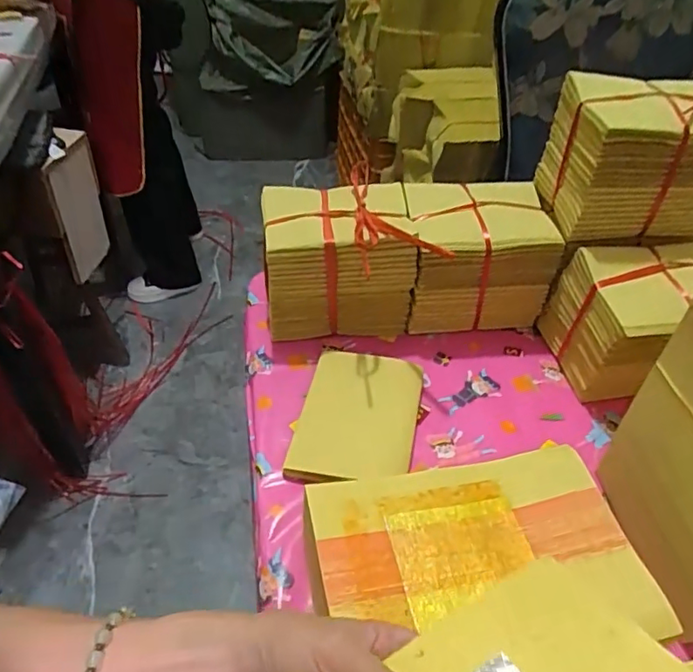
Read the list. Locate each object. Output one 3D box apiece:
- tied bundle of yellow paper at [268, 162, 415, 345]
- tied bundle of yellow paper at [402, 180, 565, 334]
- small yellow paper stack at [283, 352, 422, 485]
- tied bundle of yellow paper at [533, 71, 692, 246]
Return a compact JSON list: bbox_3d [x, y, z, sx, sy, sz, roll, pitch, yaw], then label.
[{"bbox_3d":[-0.012,-0.086,0.673,0.160,0.148,0.124,-5,45,-8],"label":"tied bundle of yellow paper"},{"bbox_3d":[0.152,-0.089,0.684,0.166,0.149,0.114,-5,45,-8],"label":"tied bundle of yellow paper"},{"bbox_3d":[0.013,0.083,0.584,0.116,0.022,0.157,10,44,7],"label":"small yellow paper stack"},{"bbox_3d":[0.315,-0.187,0.622,0.166,0.147,0.118,-1,44,-4],"label":"tied bundle of yellow paper"}]

